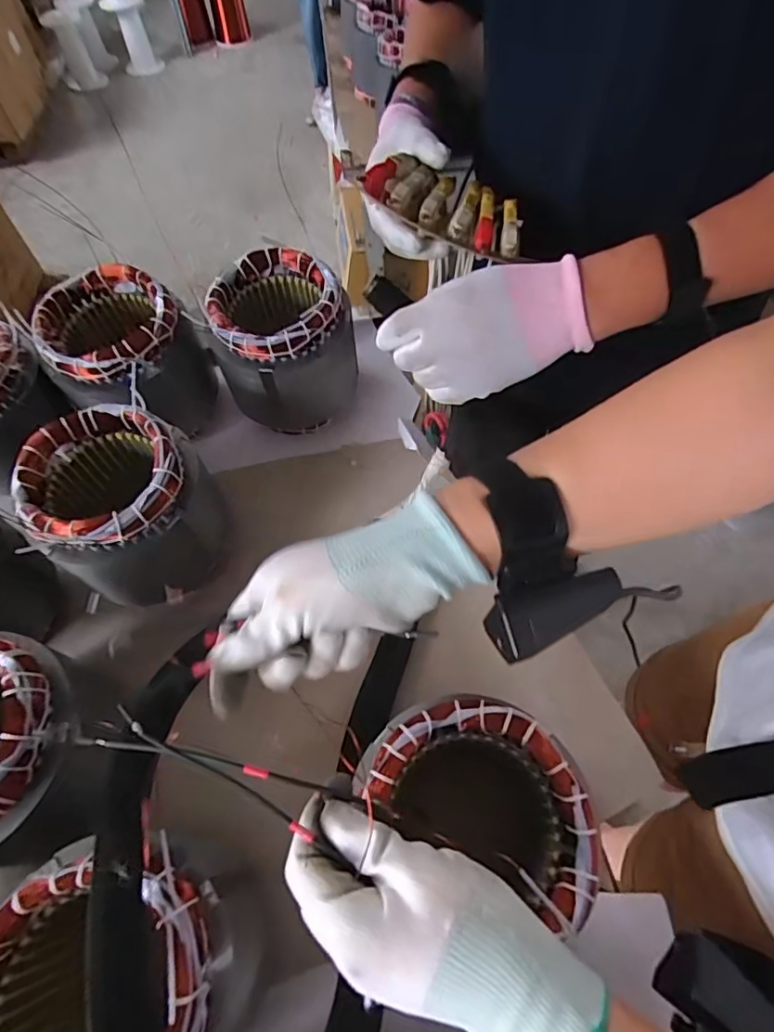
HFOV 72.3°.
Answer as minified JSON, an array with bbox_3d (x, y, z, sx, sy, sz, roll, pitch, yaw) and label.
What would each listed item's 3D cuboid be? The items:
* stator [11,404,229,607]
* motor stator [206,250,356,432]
[{"bbox_3d":[-0.246,0.000,0.518,0.129,0.160,0.137,-1,60,1],"label":"stator"},{"bbox_3d":[-0.113,-0.194,0.616,0.148,0.153,0.139,-12,60,-6],"label":"motor stator"}]

